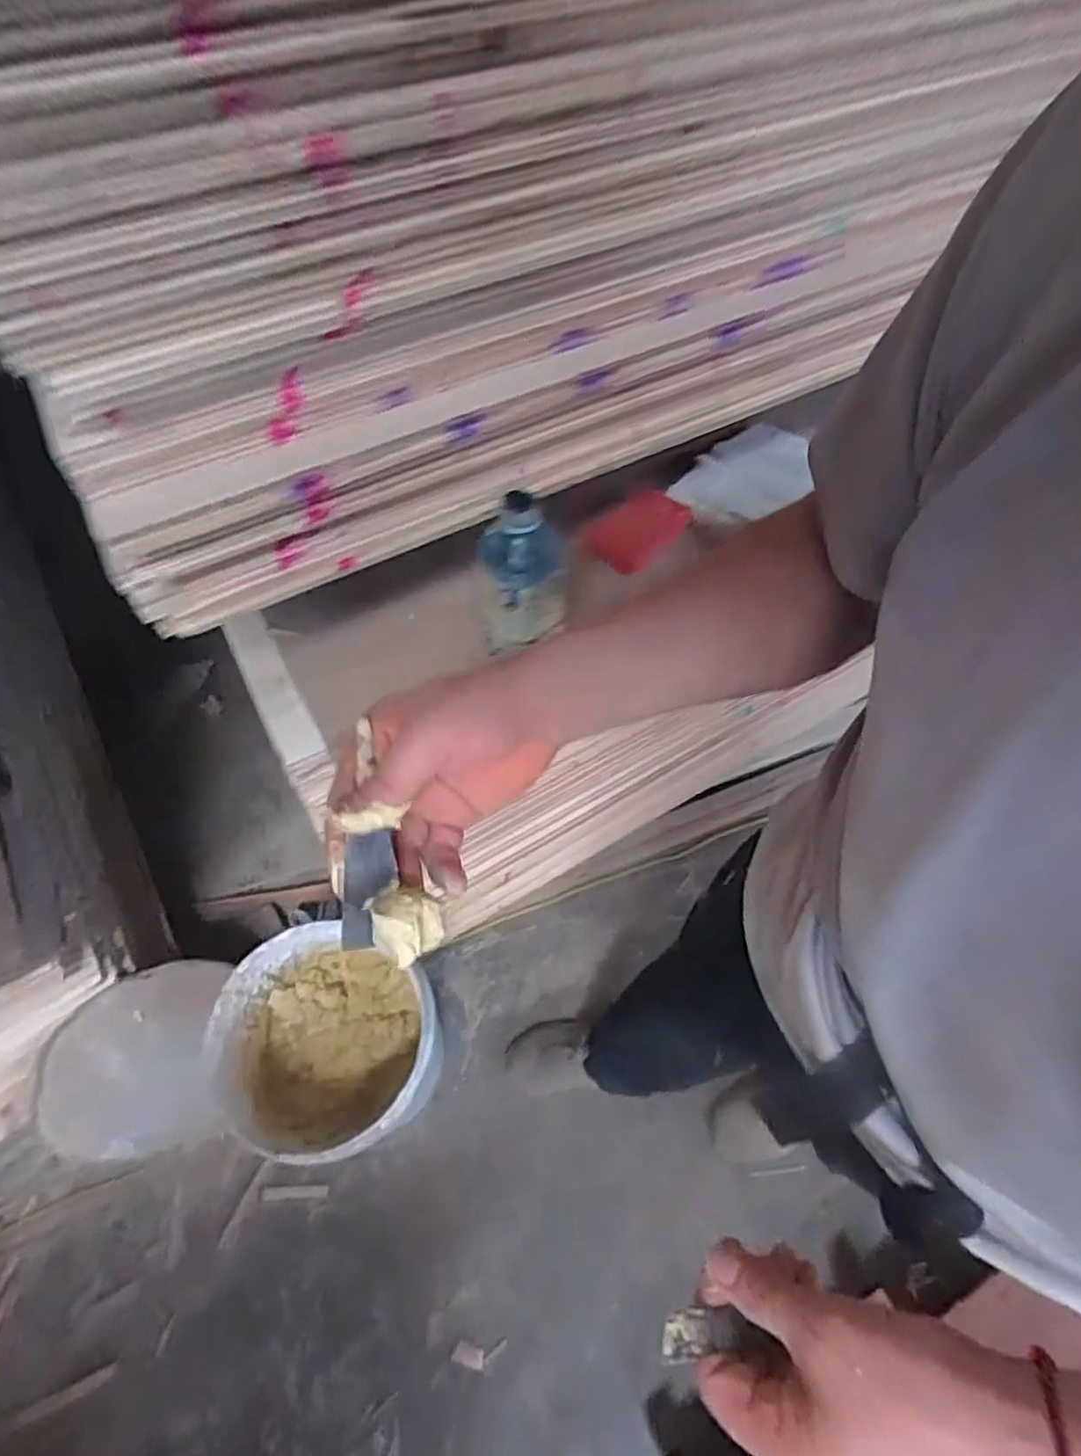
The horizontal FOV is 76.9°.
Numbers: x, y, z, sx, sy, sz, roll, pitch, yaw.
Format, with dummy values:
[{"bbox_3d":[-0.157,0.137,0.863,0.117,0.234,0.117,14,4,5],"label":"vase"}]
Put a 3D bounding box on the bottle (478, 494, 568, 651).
[{"bbox_3d":[-0.017,-0.127,0.585,0.079,0.153,0.059,-3,59,-1],"label":"bottle"}]

